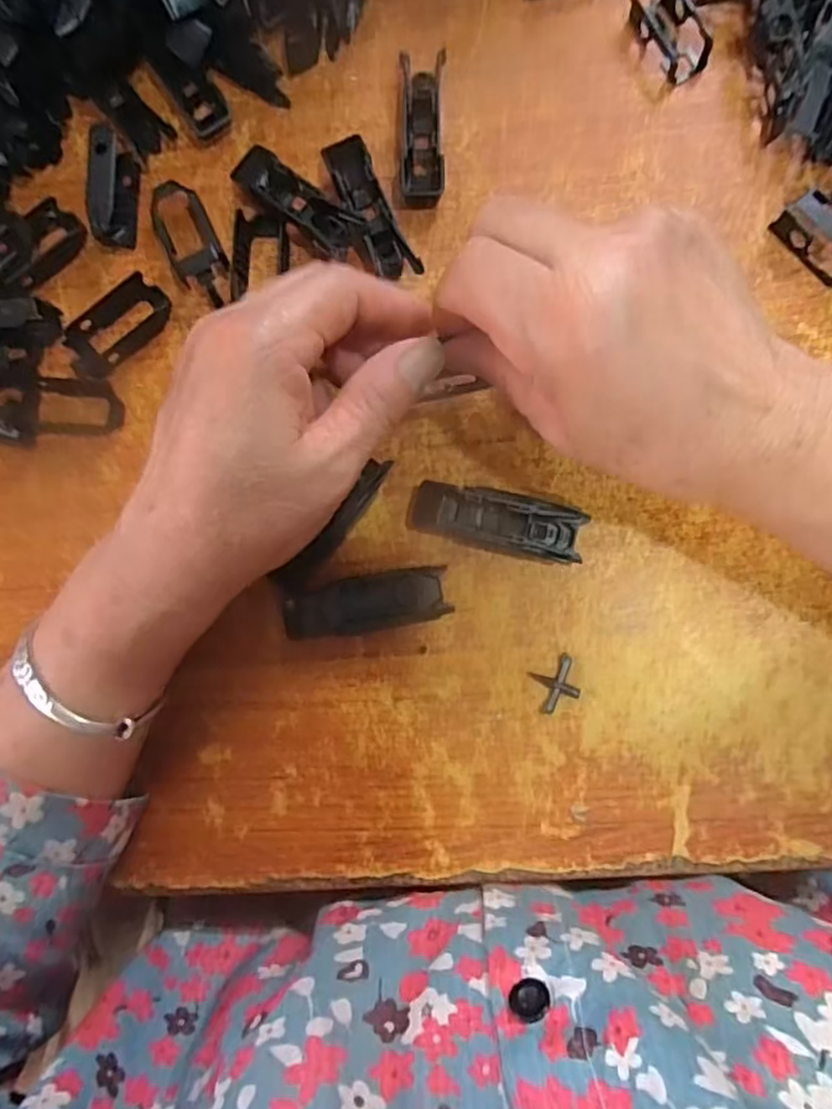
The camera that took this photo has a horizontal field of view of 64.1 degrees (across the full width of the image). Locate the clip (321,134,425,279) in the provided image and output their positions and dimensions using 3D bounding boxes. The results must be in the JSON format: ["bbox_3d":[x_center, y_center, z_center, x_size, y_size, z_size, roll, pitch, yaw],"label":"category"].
[{"bbox_3d":[-0.019,-0.148,0.287,0.019,0.015,0.060,-26,83,1],"label":"clip"}]

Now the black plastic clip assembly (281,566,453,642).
[{"bbox_3d":[-0.020,0.020,0.268,0.066,0.015,0.022,-11,84,3],"label":"black plastic clip assembly"}]

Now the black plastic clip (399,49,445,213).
[{"bbox_3d":[0.003,-0.186,0.291,0.019,0.013,0.066,0,84,4],"label":"black plastic clip"}]

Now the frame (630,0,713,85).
[{"bbox_3d":[0.112,-0.228,0.289,0.024,0.008,0.041,-25,83,1],"label":"frame"}]

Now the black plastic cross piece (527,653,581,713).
[{"bbox_3d":[0.056,0.051,0.264,0.018,0.004,0.018,-23,83,2],"label":"black plastic cross piece"}]

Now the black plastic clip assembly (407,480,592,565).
[{"bbox_3d":[0.032,-0.013,0.268,0.069,0.015,0.023,14,85,5],"label":"black plastic clip assembly"}]

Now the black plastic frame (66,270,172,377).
[{"bbox_3d":[-0.131,-0.100,0.292,0.049,0.008,0.026,-45,83,-1],"label":"black plastic frame"}]

